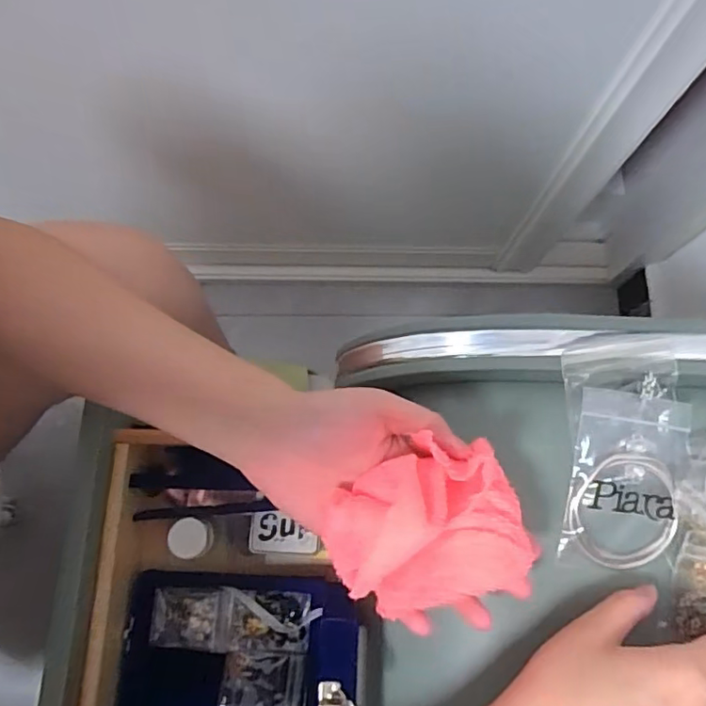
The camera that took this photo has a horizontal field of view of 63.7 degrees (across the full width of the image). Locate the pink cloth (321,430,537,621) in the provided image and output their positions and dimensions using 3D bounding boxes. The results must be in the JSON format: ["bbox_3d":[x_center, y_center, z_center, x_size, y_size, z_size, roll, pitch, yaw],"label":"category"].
[{"bbox_3d":[0.036,0.083,0.266,0.090,0.052,0.072,-13,75,-6],"label":"pink cloth"}]

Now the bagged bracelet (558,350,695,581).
[{"bbox_3d":[0.156,0.061,0.315,0.073,0.019,0.119,2,74,-1],"label":"bagged bracelet"}]

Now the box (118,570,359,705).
[{"bbox_3d":[-0.092,0.287,0.453,0.184,0.038,0.200,2,74,-1],"label":"box"}]

